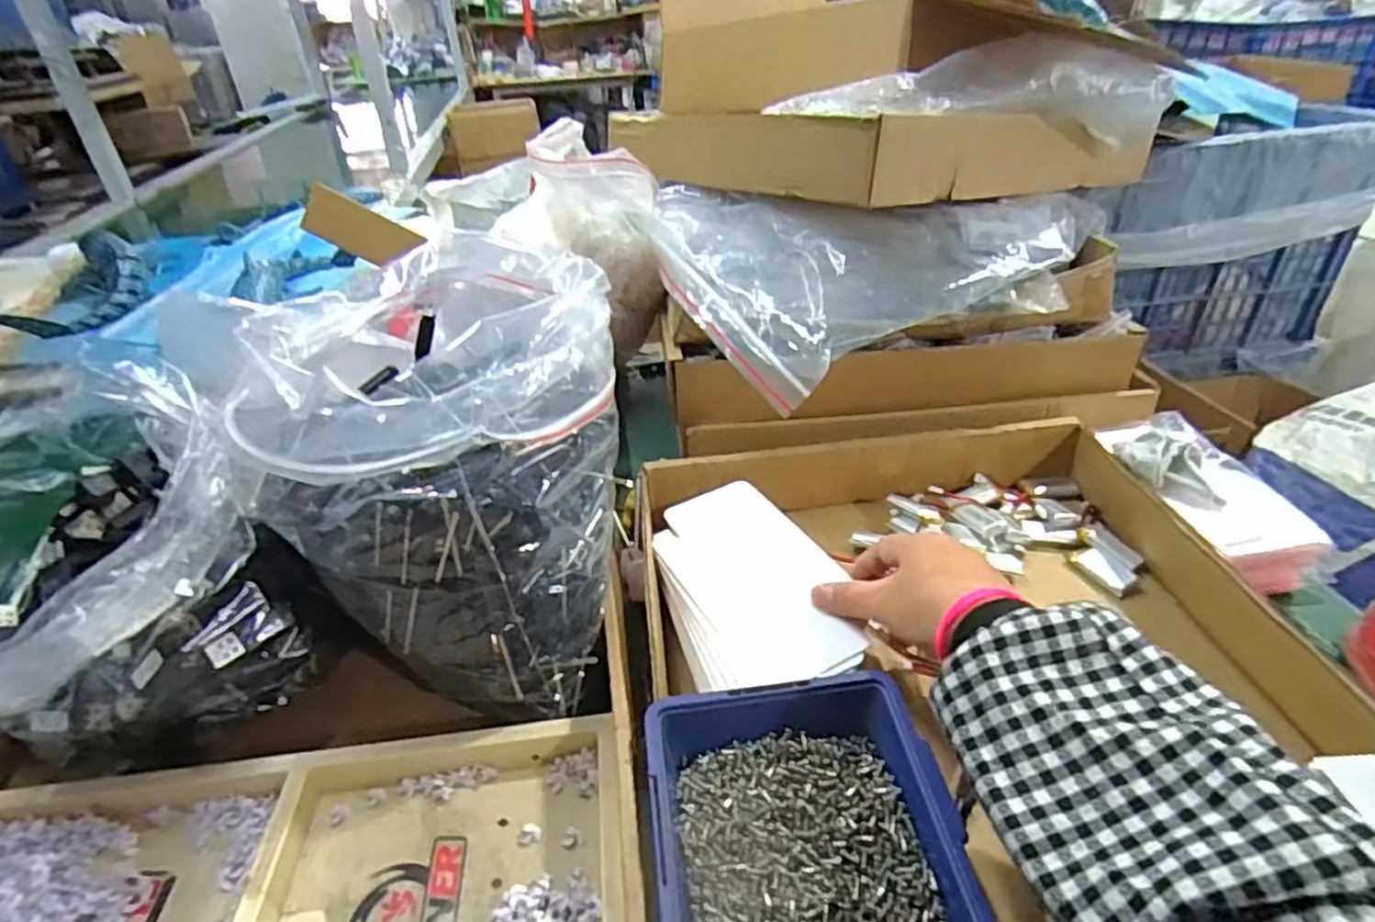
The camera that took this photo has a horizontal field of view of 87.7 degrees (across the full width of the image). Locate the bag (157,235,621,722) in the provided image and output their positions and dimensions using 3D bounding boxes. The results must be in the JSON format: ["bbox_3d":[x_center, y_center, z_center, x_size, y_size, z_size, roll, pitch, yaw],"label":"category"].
[{"bbox_3d":[-0.131,-0.007,0.419,0.178,0.192,0.201,1,34,6],"label":"bag"}]

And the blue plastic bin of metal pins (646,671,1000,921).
[{"bbox_3d":[0.050,0.166,0.302,0.124,0.042,0.138,-6,34,-4],"label":"blue plastic bin of metal pins"}]

